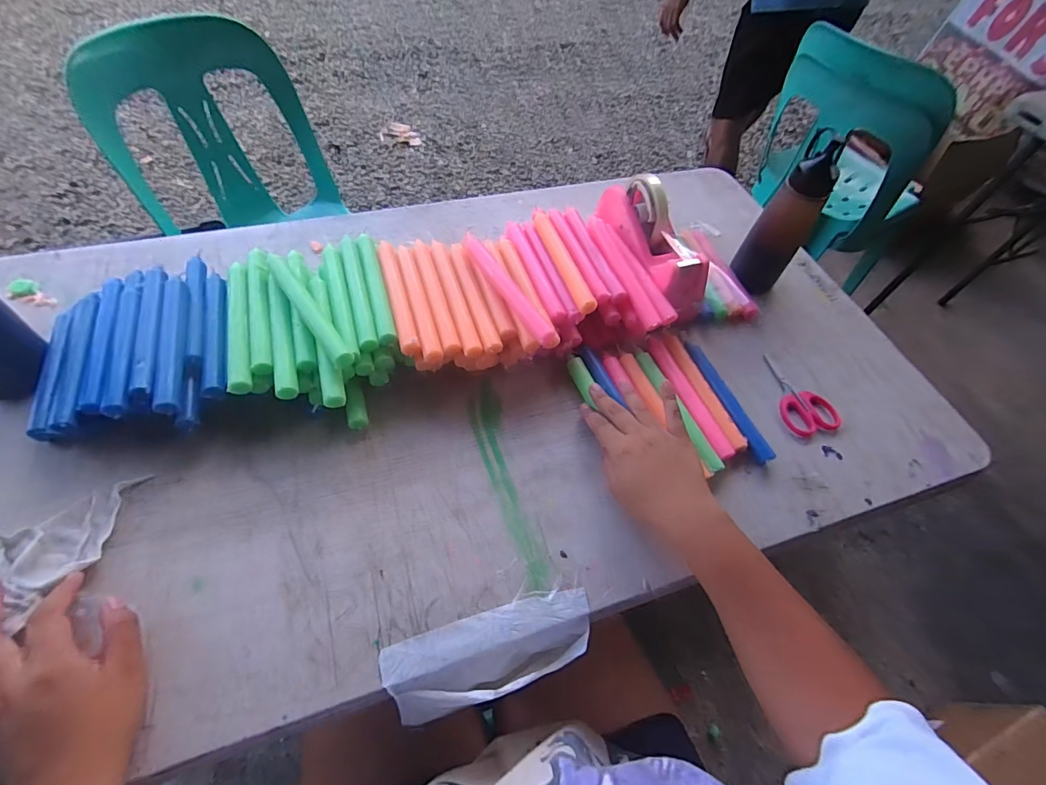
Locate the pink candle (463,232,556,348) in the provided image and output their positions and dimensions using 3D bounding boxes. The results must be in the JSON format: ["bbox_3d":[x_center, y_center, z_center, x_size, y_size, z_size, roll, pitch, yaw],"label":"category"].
[{"bbox_3d":[-0.019,-0.115,0.476,0.019,0.022,0.177,-23,63,-18],"label":"pink candle"}]

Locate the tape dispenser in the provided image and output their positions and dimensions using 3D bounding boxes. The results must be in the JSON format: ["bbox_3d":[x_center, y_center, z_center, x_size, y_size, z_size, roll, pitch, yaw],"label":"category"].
[{"bbox_3d":[0.154,-0.178,0.552,0.056,0.110,0.182,-21,62,-17],"label":"tape dispenser"}]

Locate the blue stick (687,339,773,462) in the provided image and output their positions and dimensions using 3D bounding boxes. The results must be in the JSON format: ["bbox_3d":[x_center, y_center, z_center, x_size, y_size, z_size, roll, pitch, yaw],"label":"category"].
[{"bbox_3d":[0.225,0.005,0.505,0.017,0.016,0.162,-12,60,-13],"label":"blue stick"}]

